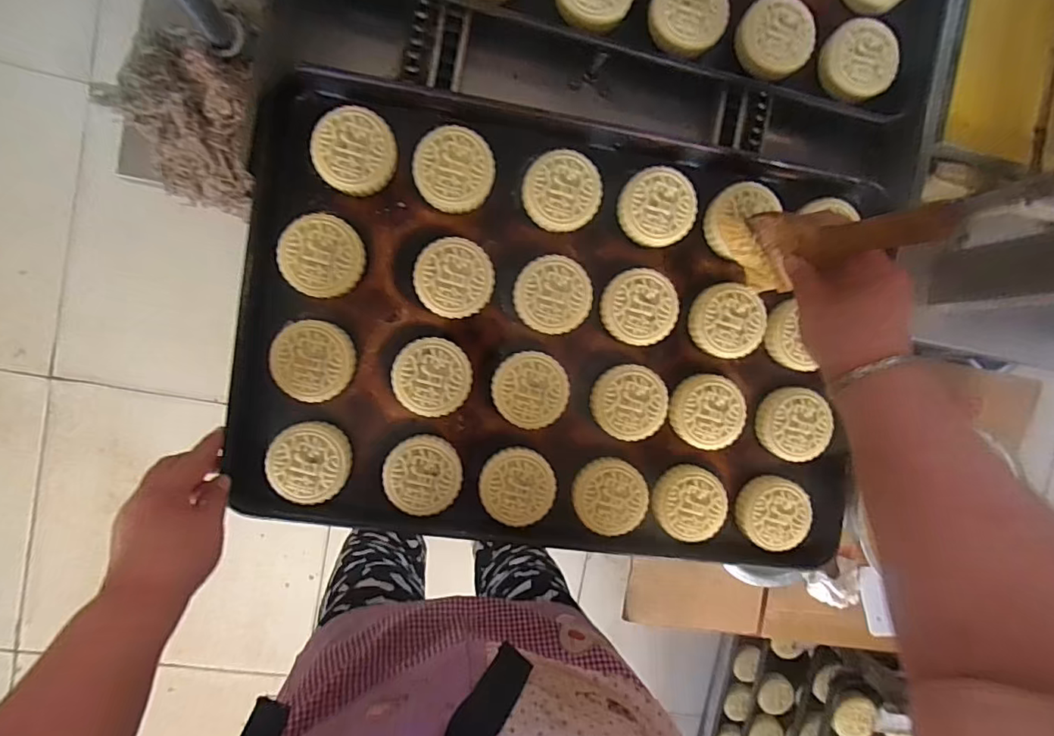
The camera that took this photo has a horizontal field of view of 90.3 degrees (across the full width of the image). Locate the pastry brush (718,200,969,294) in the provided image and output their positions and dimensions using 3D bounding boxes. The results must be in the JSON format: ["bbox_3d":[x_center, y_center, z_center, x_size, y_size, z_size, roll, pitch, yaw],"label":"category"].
[{"bbox_3d":[0.224,-0.095,0.402,0.013,0.220,0.075,-32,100,-6],"label":"pastry brush"}]

